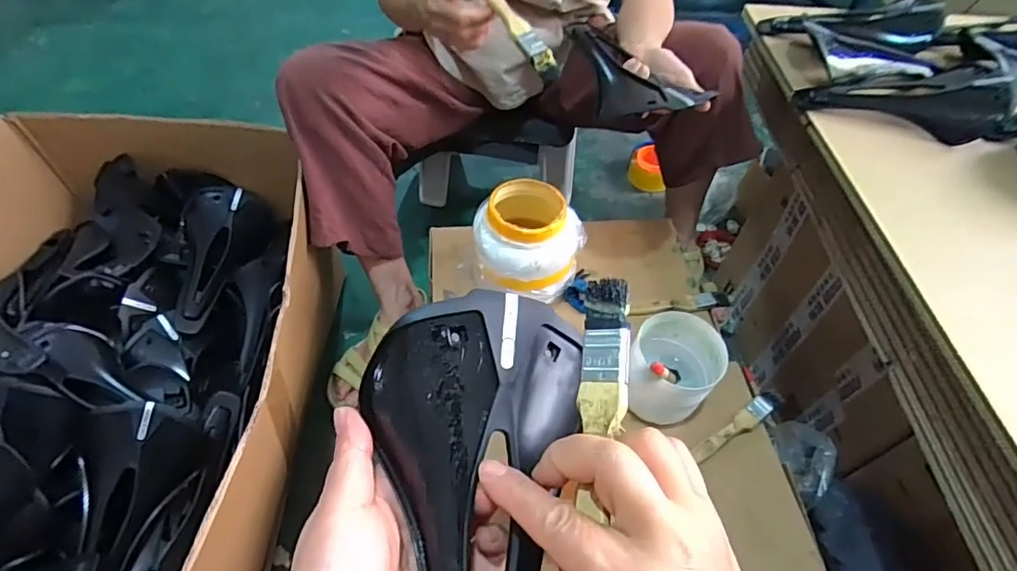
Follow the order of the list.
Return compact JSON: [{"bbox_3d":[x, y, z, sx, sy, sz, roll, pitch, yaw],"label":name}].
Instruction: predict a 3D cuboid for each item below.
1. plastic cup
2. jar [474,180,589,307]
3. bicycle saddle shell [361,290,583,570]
[{"bbox_3d":[0.178,0.097,0.590,0.088,0.098,0.092,2,52,-3],"label":"plastic cup"},{"bbox_3d":[0.021,-0.051,0.663,0.119,0.107,0.120,2,52,-3],"label":"jar"},{"bbox_3d":[-0.017,0.118,0.248,0.107,0.035,0.233,1,67,-3],"label":"bicycle saddle shell"}]

